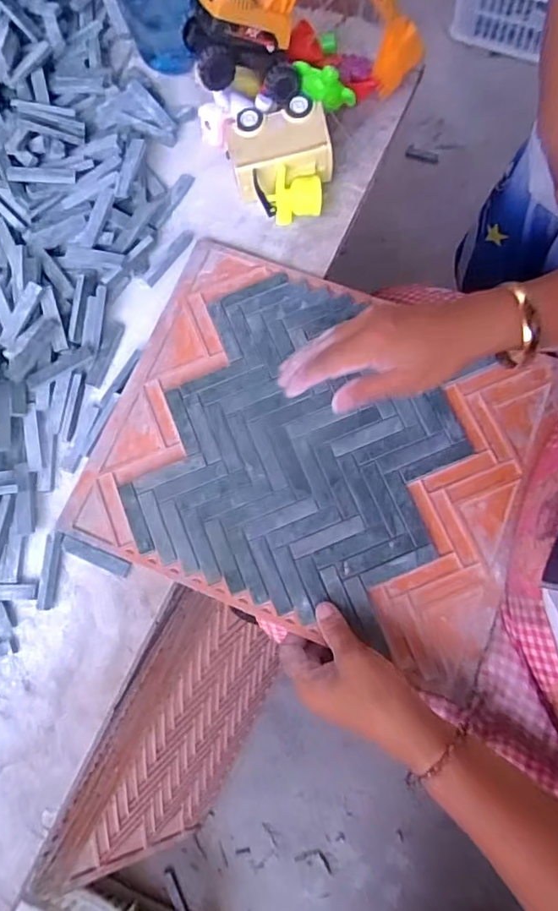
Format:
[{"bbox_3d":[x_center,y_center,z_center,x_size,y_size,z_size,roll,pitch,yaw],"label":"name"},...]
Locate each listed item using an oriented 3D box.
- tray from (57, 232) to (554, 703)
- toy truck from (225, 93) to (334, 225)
[{"bbox_3d":[0.027,-0.010,0.484,0.350,0.020,0.288,22,79,4],"label":"tray"},{"bbox_3d":[0.005,-0.278,0.538,0.097,0.061,0.097,-18,79,1],"label":"toy truck"}]

